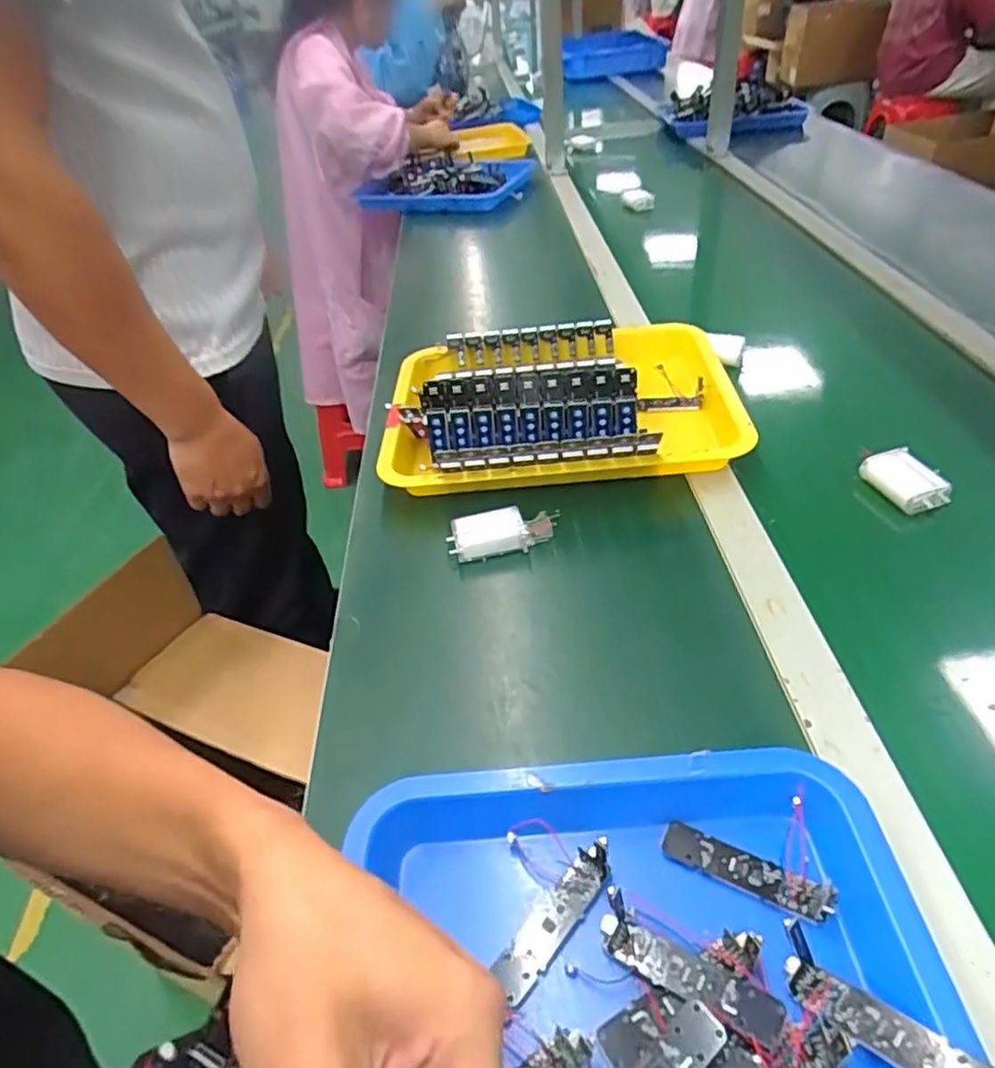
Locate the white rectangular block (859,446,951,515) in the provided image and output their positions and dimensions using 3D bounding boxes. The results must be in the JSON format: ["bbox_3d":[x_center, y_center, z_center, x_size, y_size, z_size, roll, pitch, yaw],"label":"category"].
[{"bbox_3d":[0.333,-0.043,0.546,0.038,0.023,0.062,-16,42,-10],"label":"white rectangular block"}]

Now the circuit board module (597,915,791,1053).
[{"bbox_3d":[0.084,0.196,0.298,0.079,0.013,0.019,18,47,26],"label":"circuit board module"}]

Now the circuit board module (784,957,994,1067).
[{"bbox_3d":[0.154,0.197,0.267,0.020,0.008,0.078,-36,22,-29],"label":"circuit board module"}]

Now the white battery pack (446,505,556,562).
[{"bbox_3d":[0.002,0.000,0.545,0.082,0.024,0.034,-10,41,-4],"label":"white battery pack"}]

